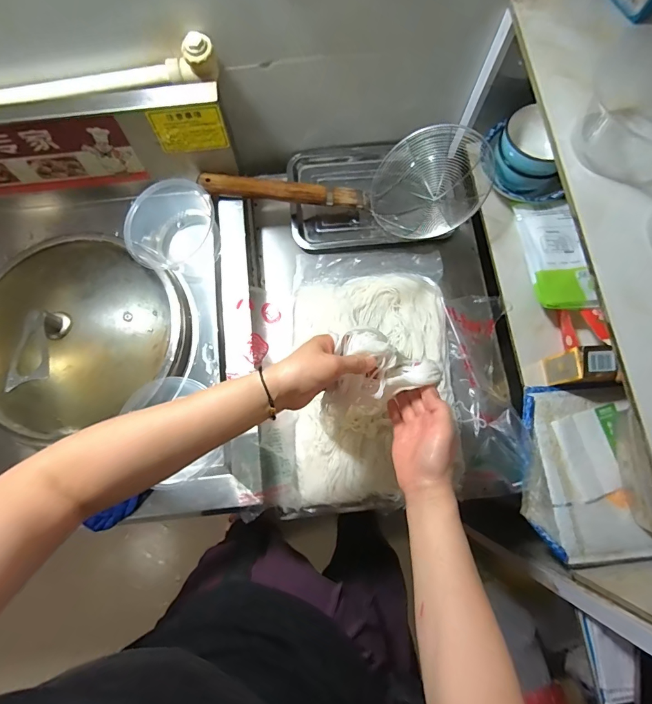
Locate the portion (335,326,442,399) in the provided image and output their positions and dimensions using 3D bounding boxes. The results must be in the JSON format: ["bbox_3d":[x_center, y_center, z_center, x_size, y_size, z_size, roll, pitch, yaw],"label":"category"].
[{"bbox_3d":[0.066,0.017,0.439,0.116,0.034,0.064,29,78,-10],"label":"portion"}]

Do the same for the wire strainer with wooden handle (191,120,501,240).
[{"bbox_3d":[0.055,-0.276,0.675,0.493,0.100,0.193,-12,77,-2],"label":"wire strainer with wooden handle"}]

